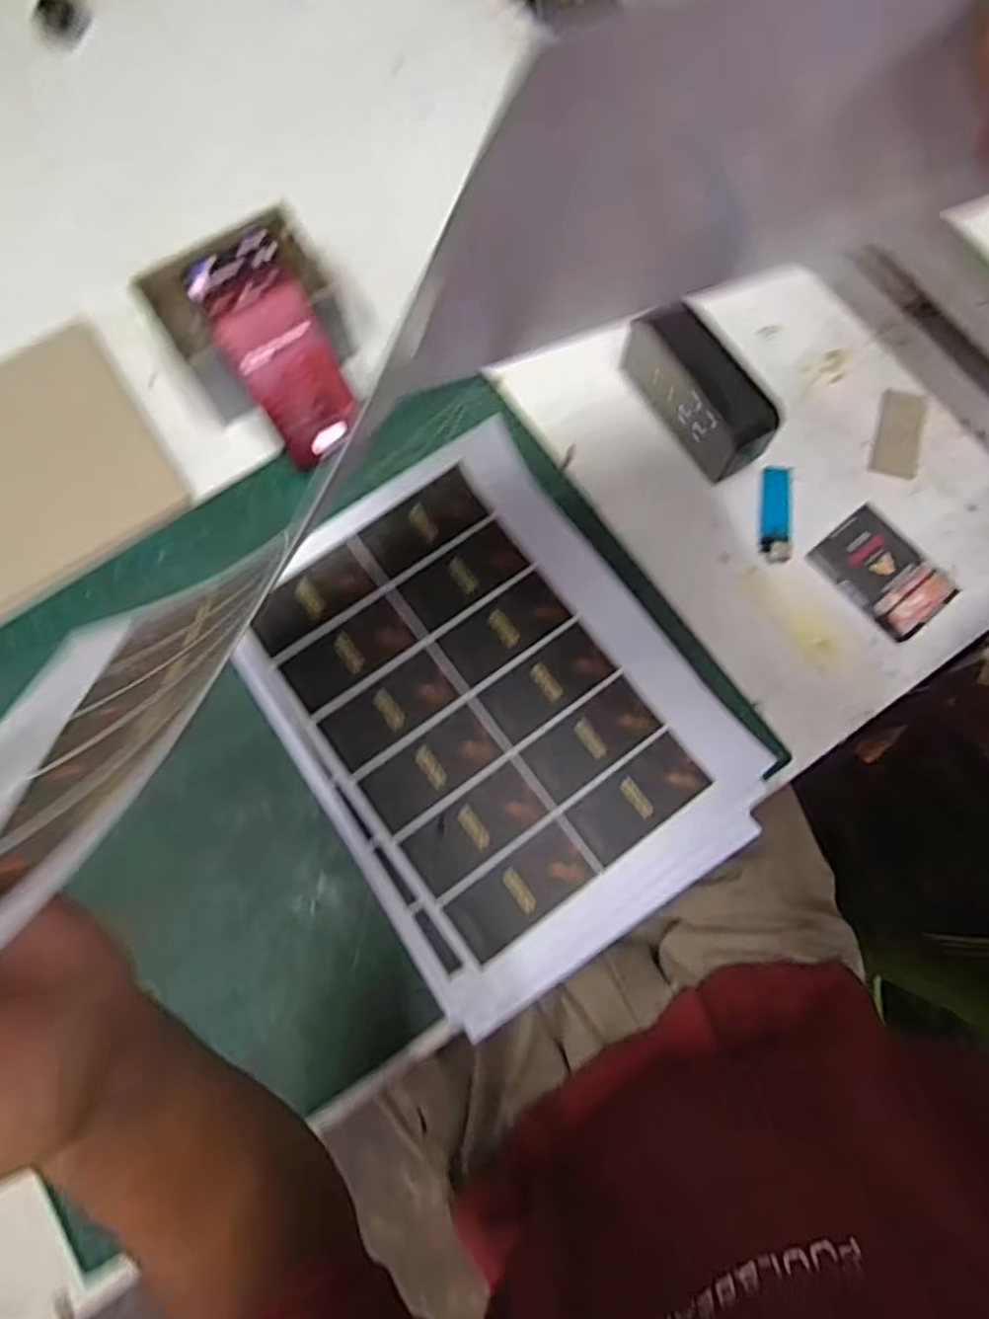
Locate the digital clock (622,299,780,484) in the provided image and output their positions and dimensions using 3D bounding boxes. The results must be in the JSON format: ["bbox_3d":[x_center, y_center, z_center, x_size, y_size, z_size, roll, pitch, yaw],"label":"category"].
[{"bbox_3d":[0.162,-0.217,0.557,0.047,0.067,0.133,-33,78,-7],"label":"digital clock"}]

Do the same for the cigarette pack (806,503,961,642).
[{"bbox_3d":[0.304,-0.069,0.546,0.065,0.018,0.096,-40,79,-8],"label":"cigarette pack"}]

